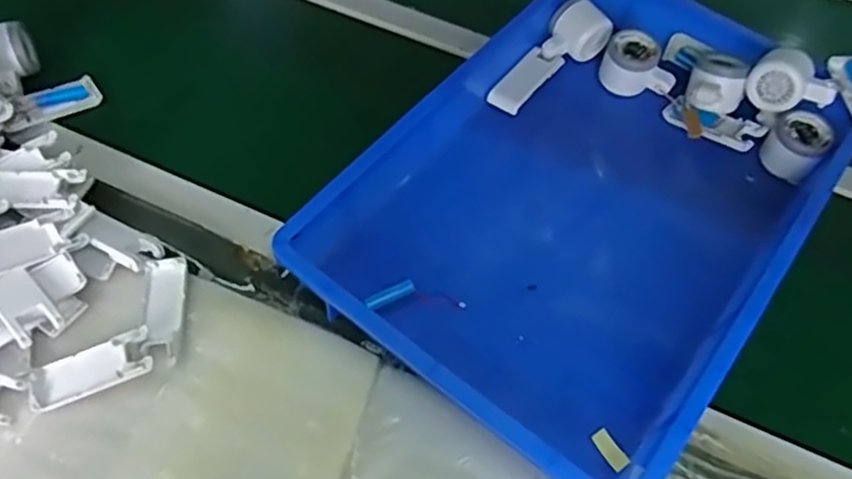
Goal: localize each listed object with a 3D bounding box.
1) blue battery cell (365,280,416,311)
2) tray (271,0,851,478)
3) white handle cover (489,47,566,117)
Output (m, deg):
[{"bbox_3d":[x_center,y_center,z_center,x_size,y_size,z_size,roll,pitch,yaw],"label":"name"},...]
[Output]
[{"bbox_3d":[-0.033,0.051,0.634,0.045,0.011,0.012,-23,63,-17],"label":"blue battery cell"},{"bbox_3d":[0.167,-0.051,0.684,0.361,0.069,0.527,35,63,16],"label":"tray"},{"bbox_3d":[0.115,-0.184,0.786,0.038,0.013,0.107,35,63,16],"label":"white handle cover"}]

